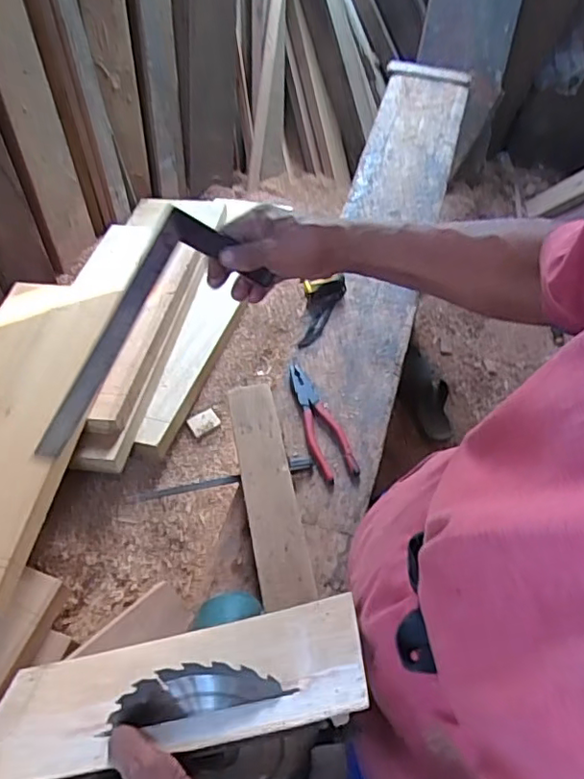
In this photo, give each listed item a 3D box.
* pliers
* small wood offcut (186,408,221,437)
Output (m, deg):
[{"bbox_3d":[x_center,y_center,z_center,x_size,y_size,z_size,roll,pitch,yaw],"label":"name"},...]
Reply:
[{"bbox_3d":[0.041,0.040,0.852,0.054,0.028,0.196,-13,59,-12],"label":"pliers"},{"bbox_3d":[-0.152,0.056,1.012,0.052,0.004,0.037,-32,80,-29],"label":"small wood offcut"}]

